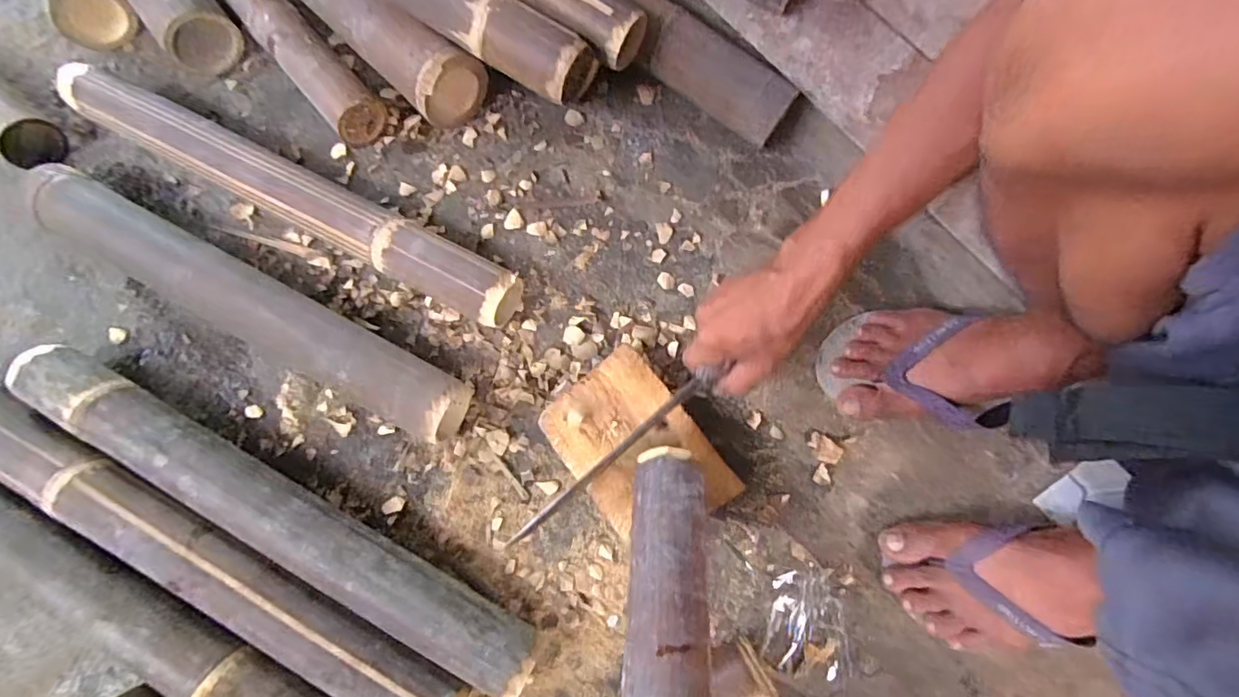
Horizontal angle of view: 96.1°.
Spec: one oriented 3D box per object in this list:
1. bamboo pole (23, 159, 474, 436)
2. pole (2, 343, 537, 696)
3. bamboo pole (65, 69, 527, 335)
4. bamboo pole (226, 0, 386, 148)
[{"bbox_3d":[-0.374,-0.049,0.547,0.502,0.059,0.065,27,77,7],"label":"bamboo pole"},{"bbox_3d":[-0.312,0.143,0.504,0.540,0.059,0.062,28,77,7],"label":"pole"},{"bbox_3d":[-0.346,-0.163,0.574,0.538,0.059,0.065,26,77,7],"label":"bamboo pole"},{"bbox_3d":[-0.441,-0.427,0.645,0.058,0.060,0.508,-40,80,-10],"label":"bamboo pole"}]

